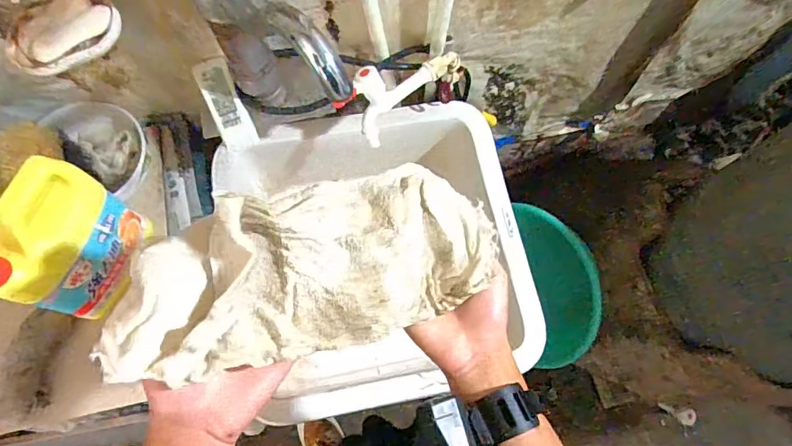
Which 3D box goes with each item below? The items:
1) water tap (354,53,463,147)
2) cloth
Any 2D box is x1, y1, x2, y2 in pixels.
[{"bbox_3d":[0.012,-0.196,0.673,0.173,0.089,0.062,-39,76,-11],"label":"water tap"},{"bbox_3d":[-0.053,0.028,0.364,0.294,0.063,0.124,-15,71,-26],"label":"cloth"}]

